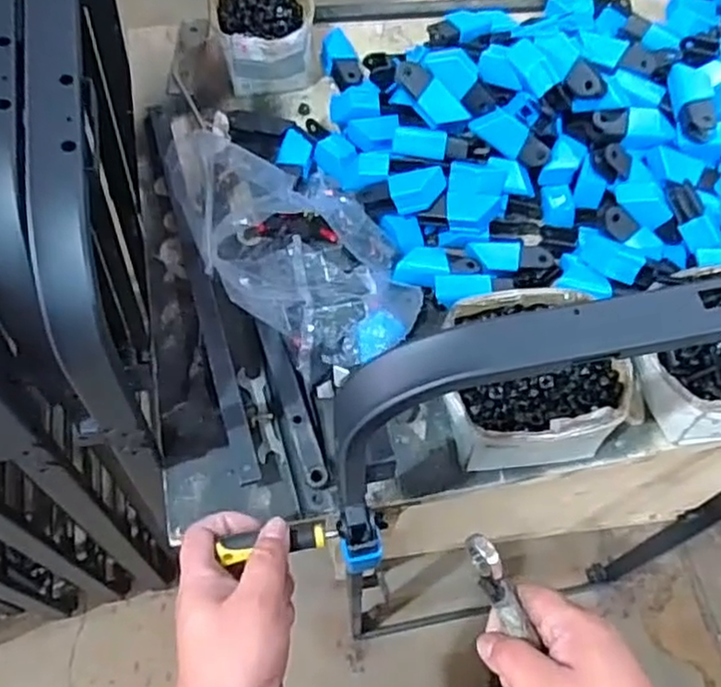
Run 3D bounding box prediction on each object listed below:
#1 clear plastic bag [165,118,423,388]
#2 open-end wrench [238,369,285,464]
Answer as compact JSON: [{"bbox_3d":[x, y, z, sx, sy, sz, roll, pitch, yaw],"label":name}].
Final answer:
[{"bbox_3d":[-0.080,-0.121,0.693,0.159,0.058,0.340,-33,71,-15],"label":"clear plastic bag"},{"bbox_3d":[-0.093,0.065,0.650,0.024,0.008,0.095,-14,67,-8],"label":"open-end wrench"}]

